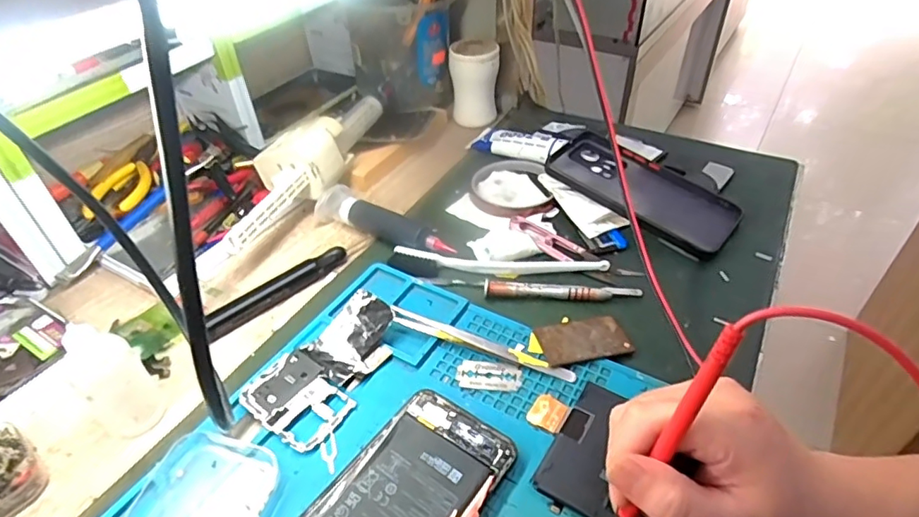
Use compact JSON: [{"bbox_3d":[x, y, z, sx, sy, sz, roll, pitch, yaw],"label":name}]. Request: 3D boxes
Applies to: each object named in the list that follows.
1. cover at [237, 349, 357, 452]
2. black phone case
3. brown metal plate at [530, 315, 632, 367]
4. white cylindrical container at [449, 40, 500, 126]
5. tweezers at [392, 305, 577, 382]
[{"bbox_3d":[-0.100,0.088,0.336,0.062,0.006,0.048,26,49,29],"label":"cover"},{"bbox_3d":[0.160,-0.059,0.476,0.161,0.012,0.080,36,53,25],"label":"black phone case"},{"bbox_3d":[0.084,0.055,0.366,0.058,0.006,0.035,-10,41,-8],"label":"brown metal plate"},{"bbox_3d":[0.017,-0.196,0.600,0.051,0.077,0.051,-2,41,2],"label":"white cylindrical container"},{"bbox_3d":[0.014,0.056,0.359,0.127,0.017,0.007,13,43,18],"label":"tweezers"}]

